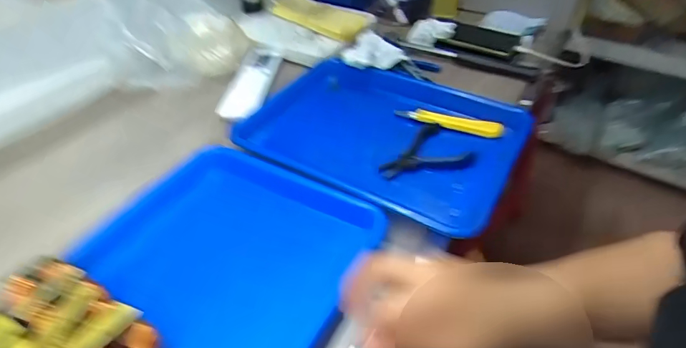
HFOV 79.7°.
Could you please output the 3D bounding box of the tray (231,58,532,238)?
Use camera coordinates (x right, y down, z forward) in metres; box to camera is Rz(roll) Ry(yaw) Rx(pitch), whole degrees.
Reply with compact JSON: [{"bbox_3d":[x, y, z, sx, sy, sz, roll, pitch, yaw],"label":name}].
[{"bbox_3d":[0.044,-0.055,0.537,0.344,0.030,0.252,20,46,21],"label":"tray"}]

